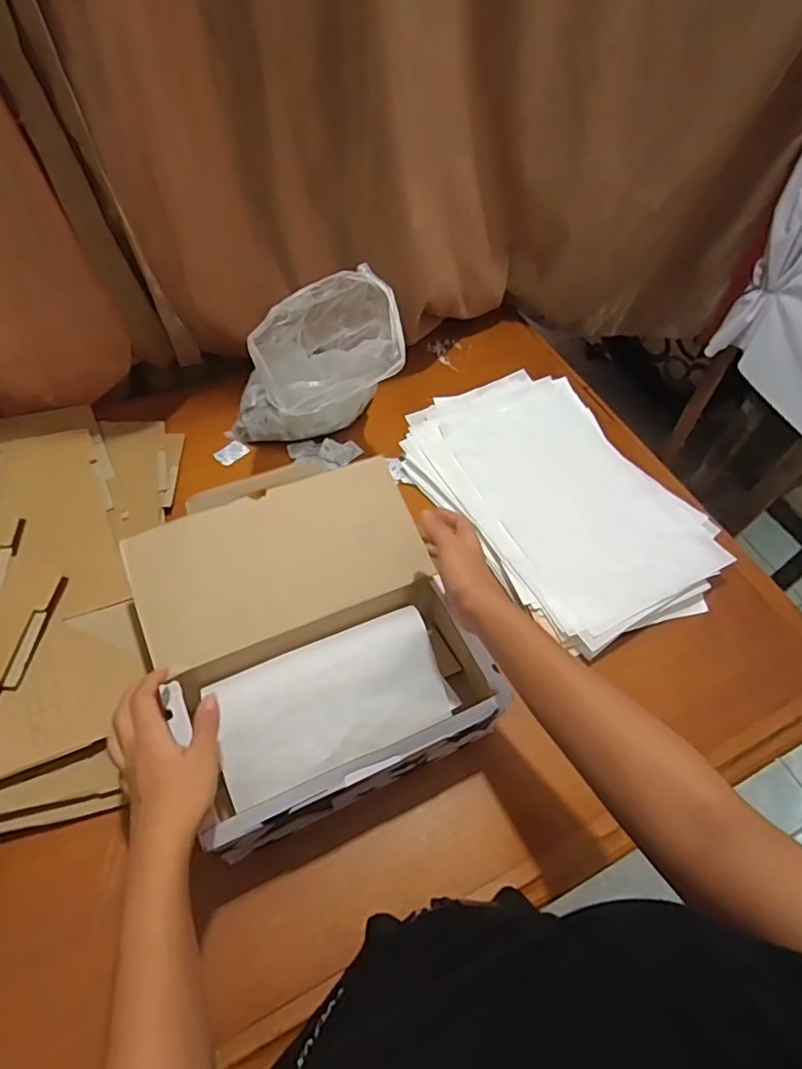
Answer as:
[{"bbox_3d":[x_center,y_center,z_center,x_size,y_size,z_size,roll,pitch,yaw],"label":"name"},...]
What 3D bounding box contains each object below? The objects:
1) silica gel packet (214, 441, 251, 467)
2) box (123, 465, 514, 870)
[{"bbox_3d":[-0.229,-0.111,0.782,0.033,0.004,0.042,40,61,20],"label":"silica gel packet"},{"bbox_3d":[-0.086,0.099,0.566,0.272,0.116,0.292,-21,60,-18],"label":"box"}]

